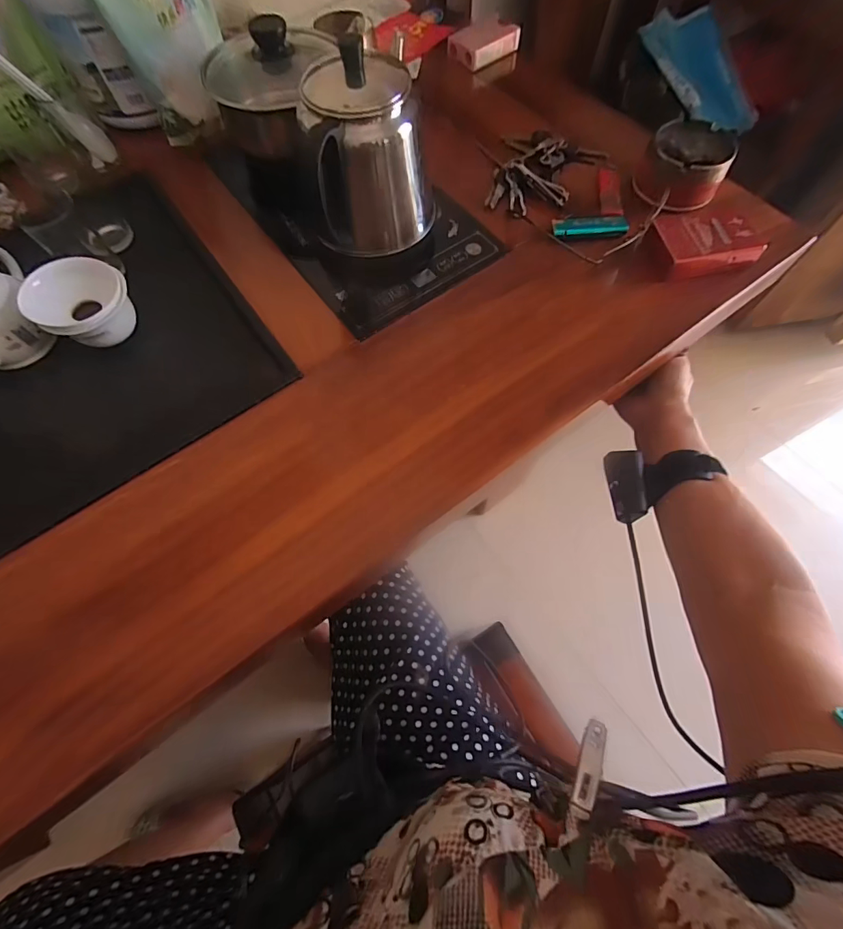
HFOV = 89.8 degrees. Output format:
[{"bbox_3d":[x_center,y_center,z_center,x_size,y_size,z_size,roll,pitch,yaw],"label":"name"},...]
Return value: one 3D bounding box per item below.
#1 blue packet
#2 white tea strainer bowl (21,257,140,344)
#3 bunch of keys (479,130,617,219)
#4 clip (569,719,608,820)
[{"bbox_3d":[0.490,-0.702,0.746,0.100,0.042,0.237,-30,86,-12],"label":"blue packet"},{"bbox_3d":[-0.313,-0.146,0.403,0.079,0.060,0.078,36,72,14],"label":"white tea strainer bowl"},{"bbox_3d":[0.139,-0.332,0.473,0.144,0.018,0.114,-5,67,-2],"label":"bunch of keys"},{"bbox_3d":[0.093,0.168,0.235,0.011,0.010,0.046,22,69,9],"label":"clip"}]

